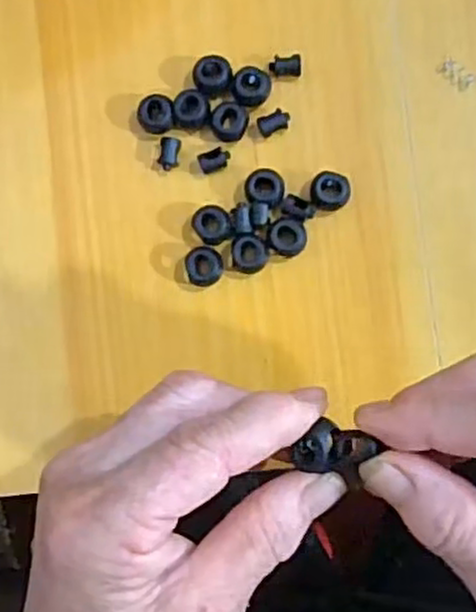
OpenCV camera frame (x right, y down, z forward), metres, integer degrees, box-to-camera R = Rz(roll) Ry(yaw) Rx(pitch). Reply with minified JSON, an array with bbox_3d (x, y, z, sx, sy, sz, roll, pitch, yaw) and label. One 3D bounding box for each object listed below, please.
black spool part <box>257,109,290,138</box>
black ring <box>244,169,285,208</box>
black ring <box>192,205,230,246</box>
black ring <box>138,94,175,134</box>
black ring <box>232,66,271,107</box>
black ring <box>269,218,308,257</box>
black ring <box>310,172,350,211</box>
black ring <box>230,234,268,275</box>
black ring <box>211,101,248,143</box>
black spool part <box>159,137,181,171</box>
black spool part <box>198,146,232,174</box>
[{"bbox_3d":[0.017,-0.083,0.333,0.015,0.006,0.009,-29,85,2],"label":"black spool part"},{"bbox_3d":[0.012,-0.053,0.328,0.017,0.011,0.017,0,86,4],"label":"black ring"},{"bbox_3d":[-0.012,-0.036,0.330,0.016,0.011,0.018,-23,85,2],"label":"black ring"},{"bbox_3d":[-0.037,-0.088,0.336,0.017,0.011,0.016,0,86,4],"label":"black ring"},{"bbox_3d":[0.006,-0.100,0.332,0.017,0.008,0.018,0,86,4],"label":"black ring"},{"bbox_3d":[0.022,-0.030,0.327,0.016,0.009,0.016,0,86,4],"label":"black ring"},{"bbox_3d":[0.041,-0.051,0.327,0.017,0.010,0.017,0,86,4],"label":"black ring"},{"bbox_3d":[0.005,-0.023,0.327,0.016,0.010,0.017,0,86,4],"label":"black ring"},{"bbox_3d":[-0.004,-0.084,0.333,0.016,0.007,0.016,0,86,4],"label":"black ring"},{"bbox_3d":[-0.031,-0.070,0.336,0.010,0.006,0.015,4,87,4],"label":"black spool part"},{"bbox_3d":[-0.010,-0.067,0.333,0.014,0.007,0.009,-21,85,2],"label":"black spool part"}]

